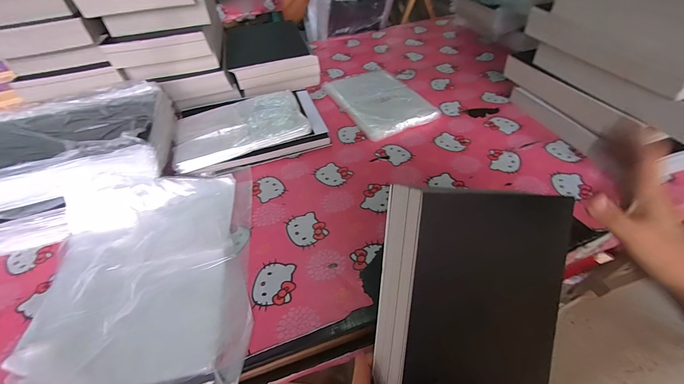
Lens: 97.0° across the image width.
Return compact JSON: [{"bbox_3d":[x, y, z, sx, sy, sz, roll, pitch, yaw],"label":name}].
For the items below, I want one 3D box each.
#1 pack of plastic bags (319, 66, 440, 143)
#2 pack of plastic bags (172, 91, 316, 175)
[{"bbox_3d":[0.112,-0.277,0.909,0.228,0.036,0.343,-19,46,-12],"label":"pack of plastic bags"},{"bbox_3d":[-0.265,-0.176,0.794,0.322,0.028,0.224,-19,47,-13],"label":"pack of plastic bags"}]

